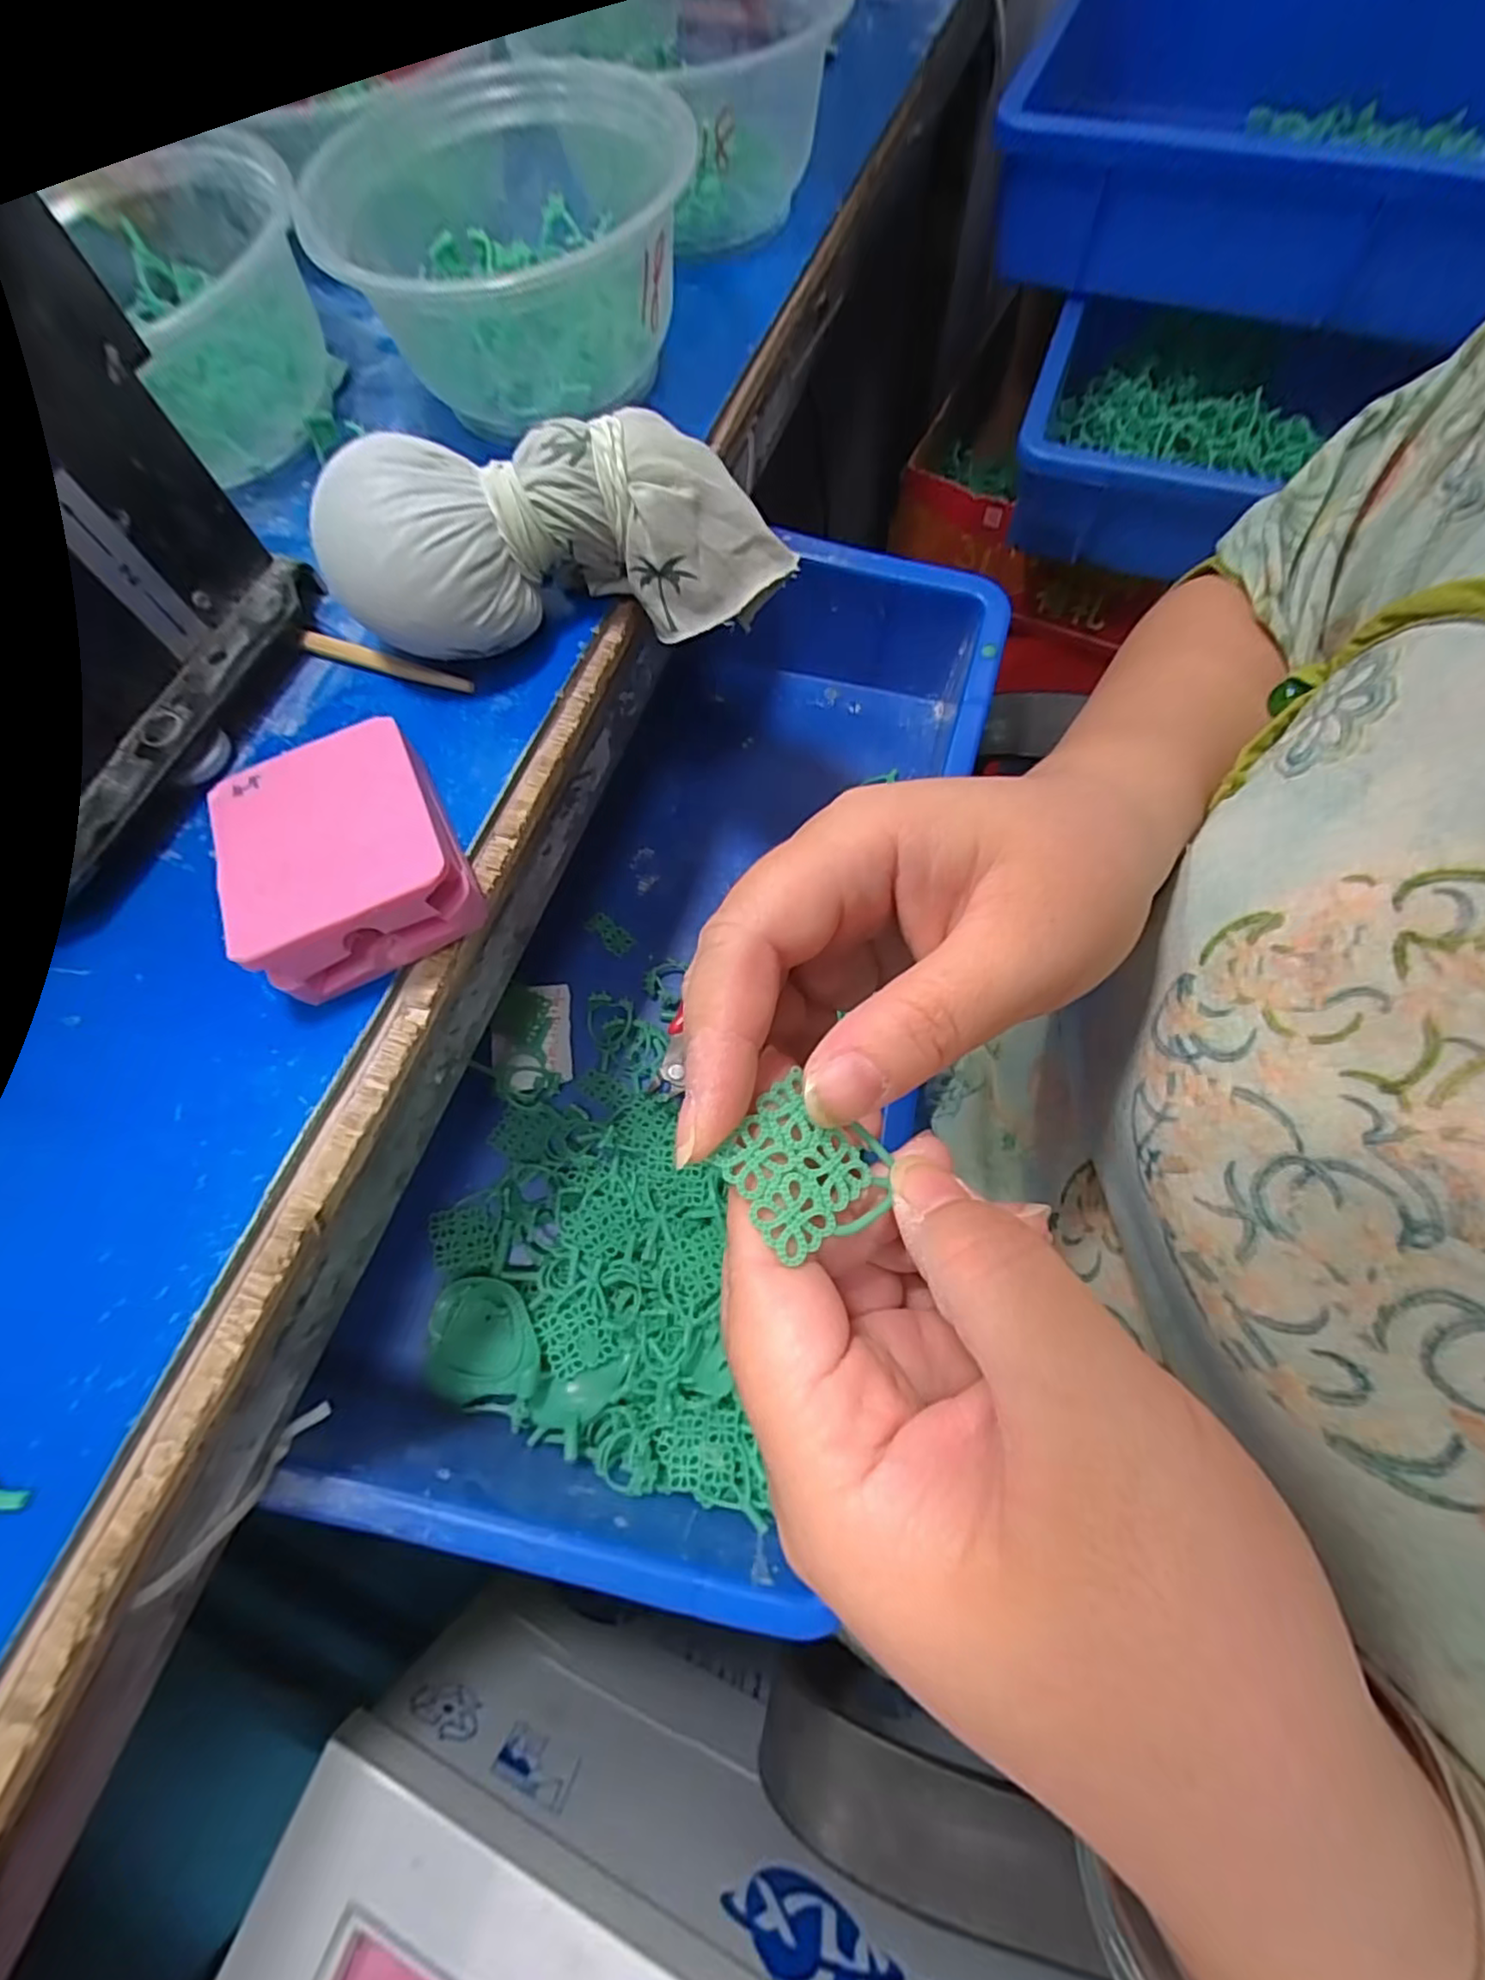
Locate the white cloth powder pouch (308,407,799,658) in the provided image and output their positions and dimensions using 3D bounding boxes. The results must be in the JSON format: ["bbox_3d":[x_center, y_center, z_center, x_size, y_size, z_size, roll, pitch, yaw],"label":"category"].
[{"bbox_3d":[-0.054,-0.145,0.219,0.145,0.047,0.050,-15,72,-18],"label":"white cloth powder pouch"}]

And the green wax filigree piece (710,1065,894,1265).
[{"bbox_3d":[0.012,0.033,0.129,0.030,0.004,0.030,-35,75,-31],"label":"green wax filigree piece"}]

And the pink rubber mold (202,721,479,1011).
[{"bbox_3d":[-0.114,-0.040,0.198,0.059,0.029,0.072,-27,70,-7],"label":"pink rubber mold"}]

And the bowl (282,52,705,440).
[{"bbox_3d":[-0.086,-0.269,0.260,0.126,0.062,0.128,0,69,3],"label":"bowl"}]

